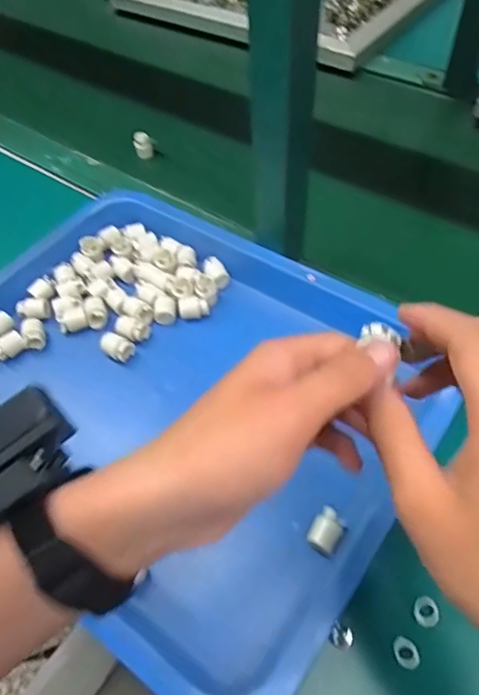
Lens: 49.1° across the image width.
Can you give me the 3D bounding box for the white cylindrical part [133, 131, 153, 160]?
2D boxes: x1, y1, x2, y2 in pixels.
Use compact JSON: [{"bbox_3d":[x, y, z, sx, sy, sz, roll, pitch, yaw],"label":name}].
[{"bbox_3d":[-0.128,-0.269,0.698,0.022,0.027,0.023,-2,53,3],"label":"white cylindrical part"}]

